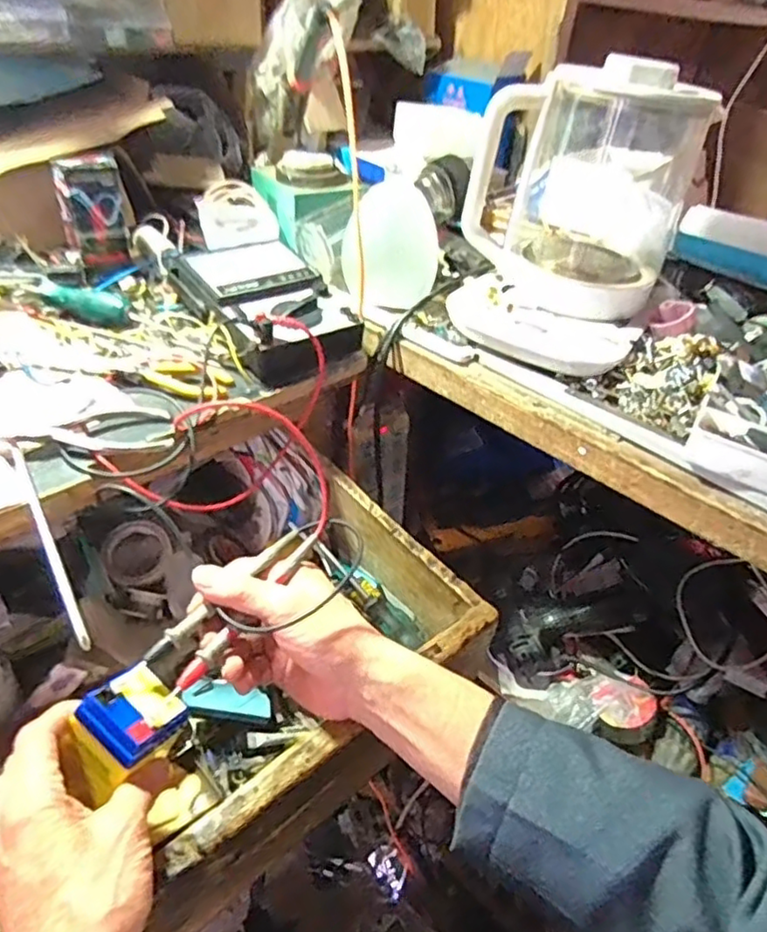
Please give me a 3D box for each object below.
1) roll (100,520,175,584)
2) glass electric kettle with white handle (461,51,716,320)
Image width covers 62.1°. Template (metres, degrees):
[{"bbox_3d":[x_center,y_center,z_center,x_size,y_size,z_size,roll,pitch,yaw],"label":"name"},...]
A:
[{"bbox_3d":[-0.229,0.082,0.585,0.064,0.022,0.064,2,65,-5],"label":"roll"},{"bbox_3d":[0.195,-0.273,0.606,0.177,0.190,0.170,25,42,22],"label":"glass electric kettle with white handle"}]

